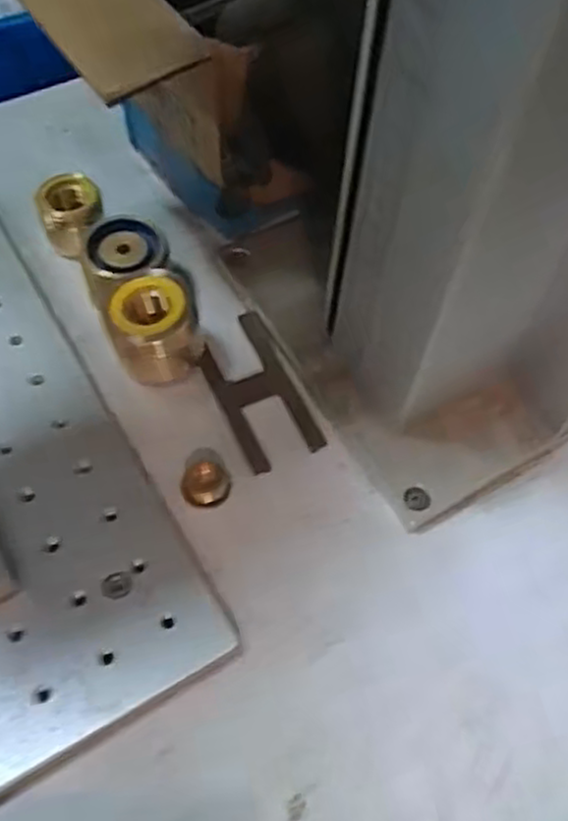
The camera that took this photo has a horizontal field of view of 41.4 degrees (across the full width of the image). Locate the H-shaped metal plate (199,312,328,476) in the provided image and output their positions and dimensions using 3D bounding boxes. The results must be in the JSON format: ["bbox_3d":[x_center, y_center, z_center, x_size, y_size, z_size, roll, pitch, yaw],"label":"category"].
[{"bbox_3d":[-0.013,-0.011,0.345,0.036,0.005,0.077,-21,62,-14],"label":"H-shaped metal plate"}]

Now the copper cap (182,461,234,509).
[{"bbox_3d":[-0.033,0.031,0.319,0.020,0.008,0.021,1,59,-2],"label":"copper cap"}]

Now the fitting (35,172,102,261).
[{"bbox_3d":[-0.104,-0.095,0.372,0.028,0.030,0.027,-8,60,-7],"label":"fitting"}]

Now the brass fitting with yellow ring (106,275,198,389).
[{"bbox_3d":[-0.058,-0.033,0.338,0.035,0.038,0.035,-17,62,-12],"label":"brass fitting with yellow ring"}]

